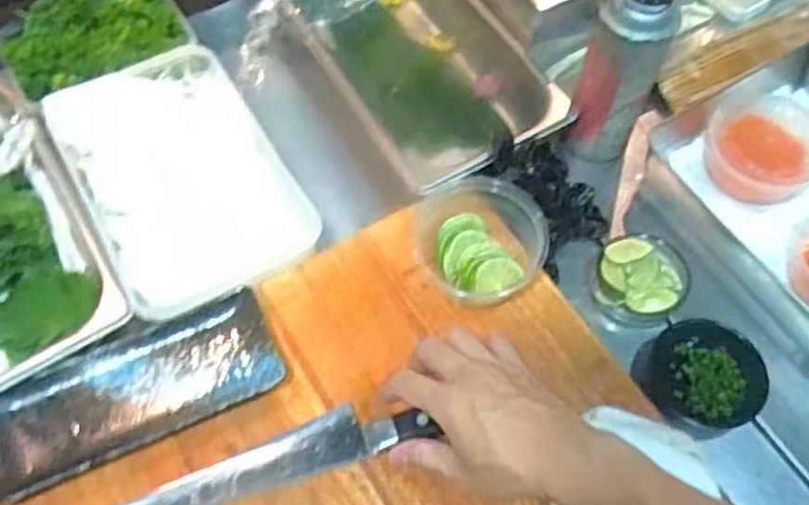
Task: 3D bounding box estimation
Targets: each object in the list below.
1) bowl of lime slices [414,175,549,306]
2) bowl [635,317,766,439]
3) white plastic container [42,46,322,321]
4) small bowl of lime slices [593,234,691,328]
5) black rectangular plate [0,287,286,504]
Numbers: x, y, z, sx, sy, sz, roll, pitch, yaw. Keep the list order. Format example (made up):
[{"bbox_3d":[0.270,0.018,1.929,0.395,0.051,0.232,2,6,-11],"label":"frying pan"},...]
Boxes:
[{"bbox_3d":[0.067,-0.016,0.584,0.099,0.065,0.096,0,61,-1],"label":"bowl of lime slices"},{"bbox_3d":[0.238,0.100,0.576,0.088,0.032,0.088,0,61,-1],"label":"bowl"},{"bbox_3d":[-0.194,-0.067,0.625,0.163,0.043,0.243,-28,65,-15],"label":"white plastic container"},{"bbox_3d":[0.208,0.025,0.633,0.078,0.048,0.077,0,60,0],"label":"small bowl of lime slices"},{"bbox_3d":[-0.204,0.100,0.541,0.213,0.025,0.089,-22,64,-12],"label":"black rectangular plate"}]

